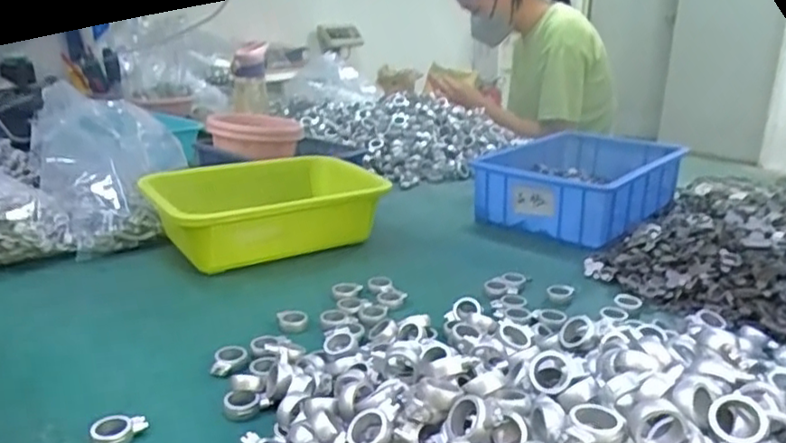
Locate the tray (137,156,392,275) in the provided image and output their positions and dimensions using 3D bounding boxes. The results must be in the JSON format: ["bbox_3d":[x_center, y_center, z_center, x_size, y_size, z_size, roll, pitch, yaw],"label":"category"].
[{"bbox_3d":[-0.148,-0.009,0.756,0.262,0.090,0.182,-11,22,-30],"label":"tray"}]

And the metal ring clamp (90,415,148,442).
[{"bbox_3d":[-0.179,0.137,0.410,0.035,0.015,0.023,-9,21,-27],"label":"metal ring clamp"}]

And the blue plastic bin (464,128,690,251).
[{"bbox_3d":[0.274,-0.057,0.905,0.205,0.093,0.299,14,23,34],"label":"blue plastic bin"}]

